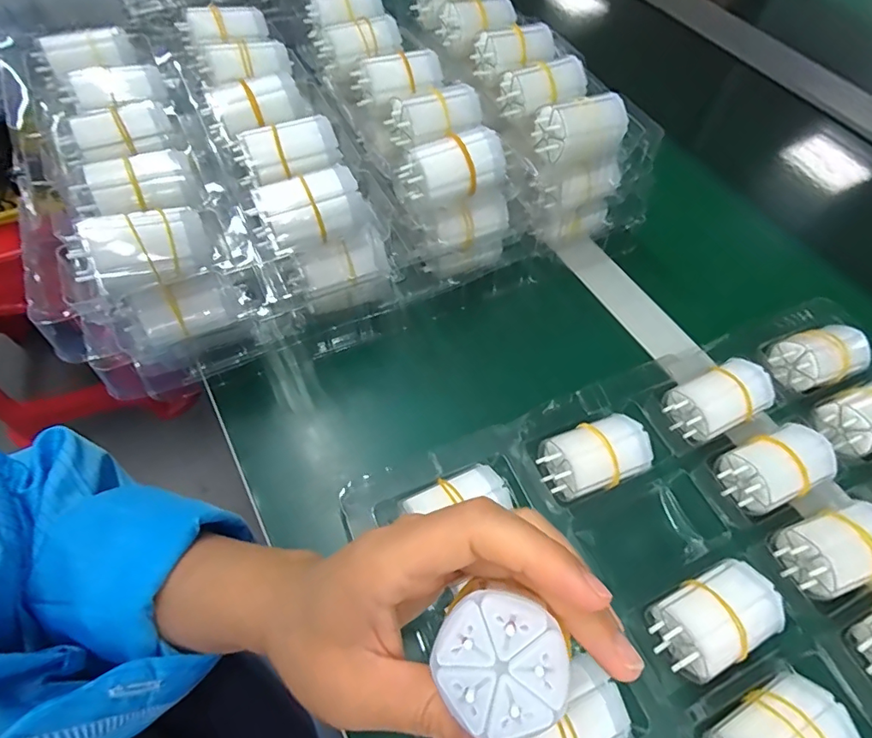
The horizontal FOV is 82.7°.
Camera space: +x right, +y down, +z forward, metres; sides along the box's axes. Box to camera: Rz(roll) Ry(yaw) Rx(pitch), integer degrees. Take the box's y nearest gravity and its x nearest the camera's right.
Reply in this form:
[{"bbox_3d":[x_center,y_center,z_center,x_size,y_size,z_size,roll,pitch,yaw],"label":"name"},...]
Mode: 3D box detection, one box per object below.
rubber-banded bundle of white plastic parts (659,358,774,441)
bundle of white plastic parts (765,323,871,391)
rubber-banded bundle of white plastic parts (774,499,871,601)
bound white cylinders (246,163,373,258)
[{"bbox_3d":[0.186,0.020,0.325,0.058,0.029,0.038,-20,61,-15],"label":"rubber-banded bundle of white plastic parts"},{"bbox_3d":[0.279,-0.010,0.358,0.058,0.031,0.039,-17,61,-14],"label":"bundle of white plastic parts"},{"bbox_3d":[0.230,0.102,0.283,0.060,0.034,0.039,-16,60,-13],"label":"rubber-banded bundle of white plastic parts"},{"bbox_3d":[-0.072,-0.091,0.284,0.063,0.032,0.026,-23,62,-17],"label":"bound white cylinders"}]

